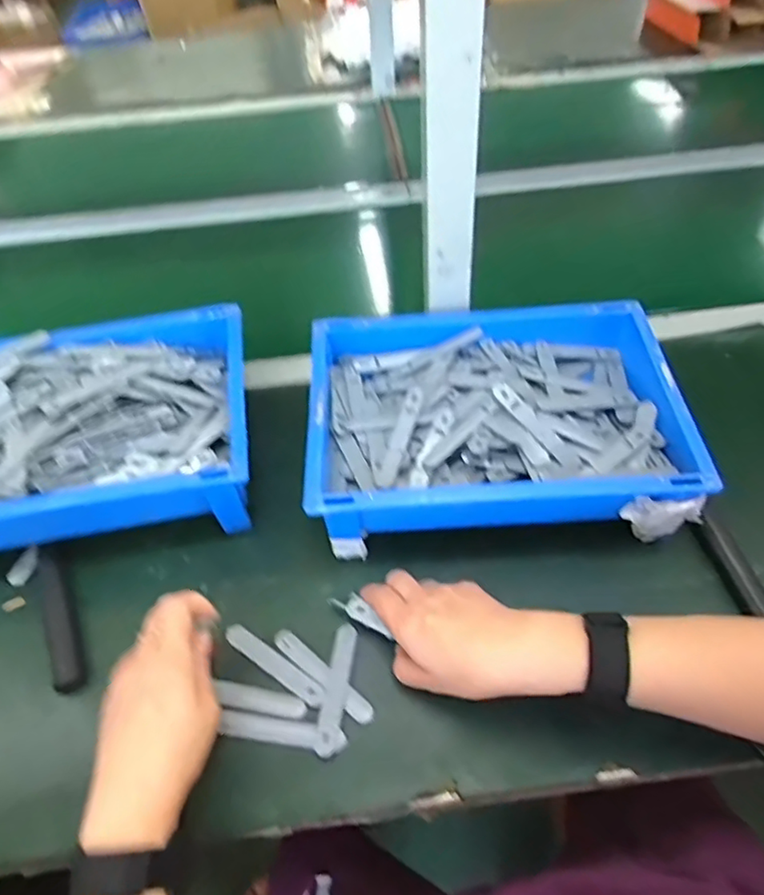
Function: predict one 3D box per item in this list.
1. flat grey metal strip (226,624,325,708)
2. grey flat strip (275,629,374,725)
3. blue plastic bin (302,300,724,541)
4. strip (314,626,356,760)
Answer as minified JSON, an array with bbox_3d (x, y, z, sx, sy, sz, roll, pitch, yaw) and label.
[{"bbox_3d":[-0.082,0.163,0.463,0.095,0.004,0.015,28,58,24],"label":"flat grey metal strip"},{"bbox_3d":[-0.044,0.170,0.459,0.096,0.005,0.016,33,60,26],"label":"grey flat strip"},{"bbox_3d":[0.093,-0.023,0.547,0.301,0.086,0.224,-4,51,0],"label":"blue plastic bin"},{"bbox_3d":[-0.034,0.174,0.447,0.015,0.009,0.094,4,52,7],"label":"strip"}]

